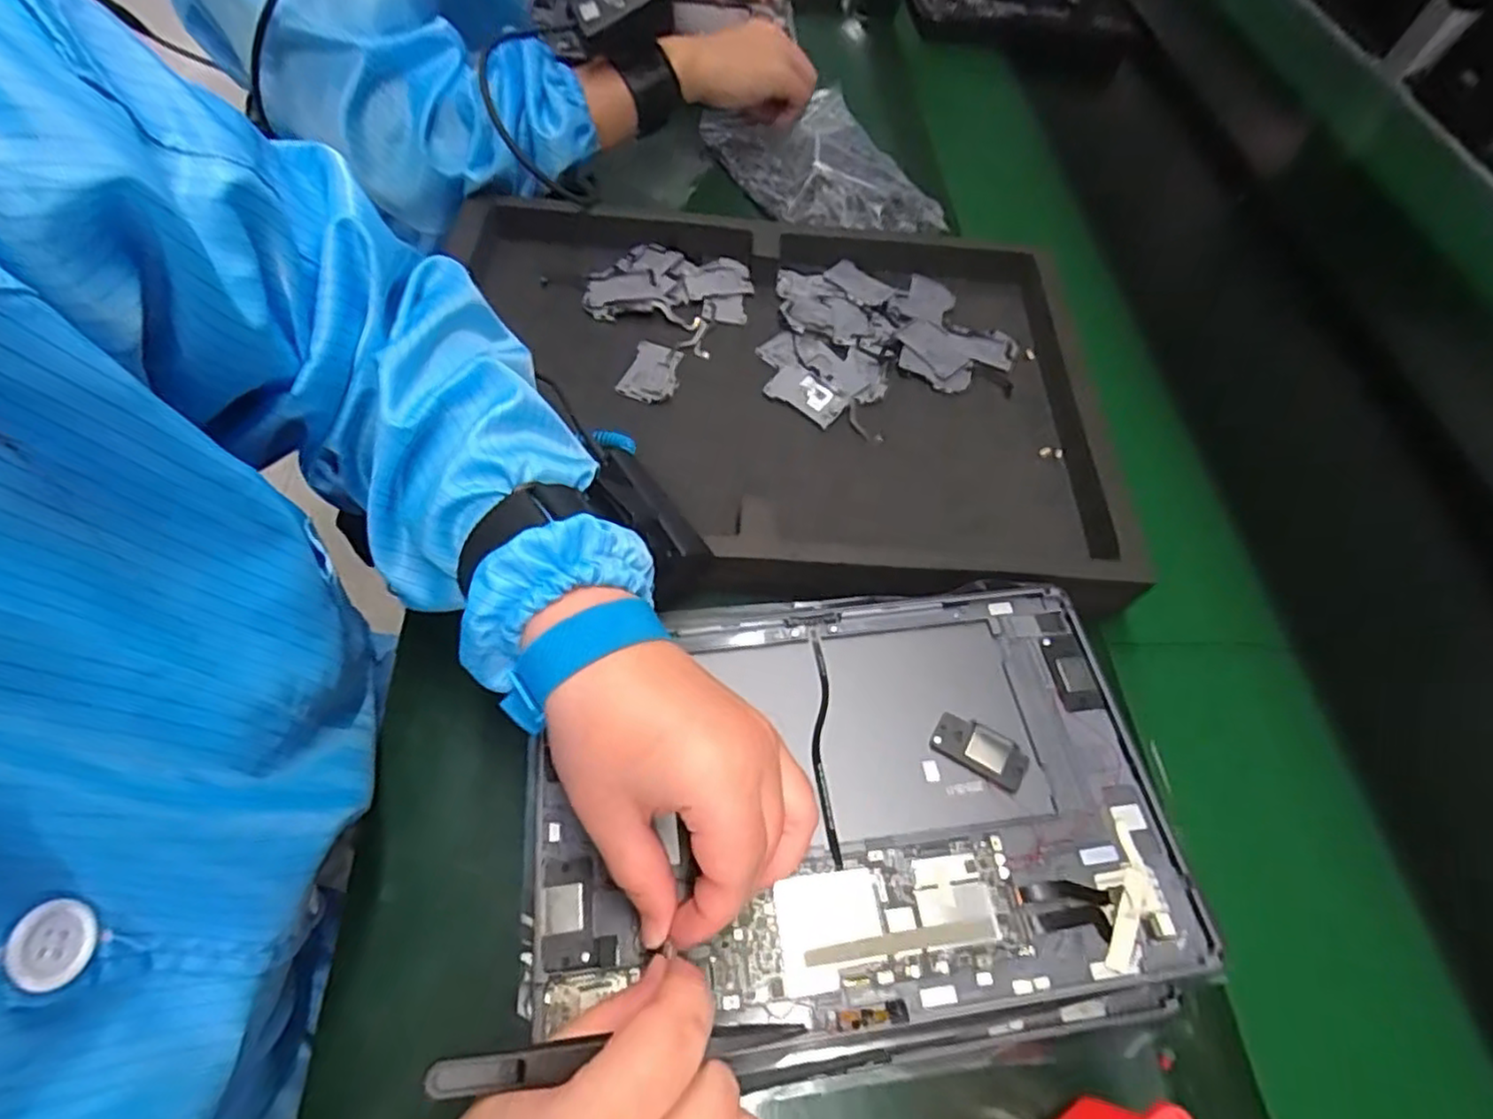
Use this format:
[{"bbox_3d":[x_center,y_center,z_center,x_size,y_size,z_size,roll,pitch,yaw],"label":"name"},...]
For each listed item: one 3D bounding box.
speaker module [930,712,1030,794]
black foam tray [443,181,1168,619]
[{"bbox_3d":[0.102,0.083,0.307,0.040,0.004,0.021,32,63,10],"label":"speaker module"},{"bbox_3d":[0.019,-0.117,0.441,0.430,0.051,0.316,3,60,-2],"label":"black foam tray"}]

